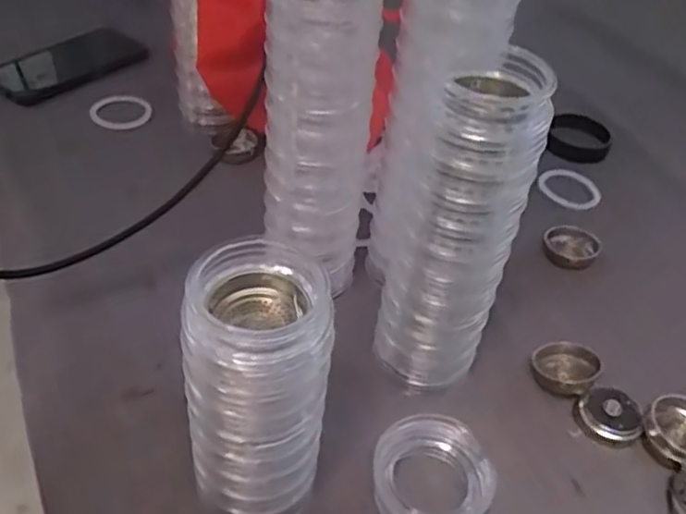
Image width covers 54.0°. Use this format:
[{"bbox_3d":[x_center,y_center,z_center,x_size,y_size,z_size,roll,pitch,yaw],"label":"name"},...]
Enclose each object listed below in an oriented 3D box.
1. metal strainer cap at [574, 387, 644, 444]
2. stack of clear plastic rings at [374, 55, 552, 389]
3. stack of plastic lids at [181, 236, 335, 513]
[{"bbox_3d":[0.174,0.104,0.442,0.038,0.016,0.032,8,45,6],"label":"metal strainer cap"},{"bbox_3d":[0.065,-0.006,0.395,0.056,0.216,0.056,-16,47,-24],"label":"stack of clear plastic rings"},{"bbox_3d":[-0.045,0.072,0.343,0.069,0.166,0.063,-8,44,-15],"label":"stack of plastic lids"}]

